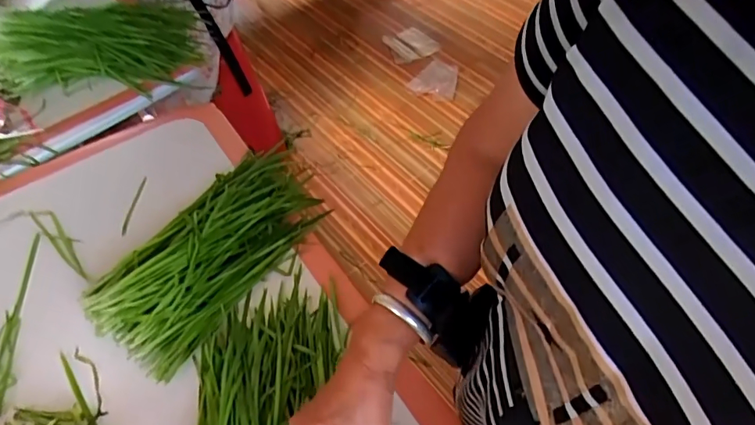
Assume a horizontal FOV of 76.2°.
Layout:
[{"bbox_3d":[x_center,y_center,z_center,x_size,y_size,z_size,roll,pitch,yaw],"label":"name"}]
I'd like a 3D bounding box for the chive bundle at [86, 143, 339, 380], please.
[{"bbox_3d":[-0.211,0.034,0.639,0.163,0.073,0.335,29,61,23],"label":"chive bundle"}]

